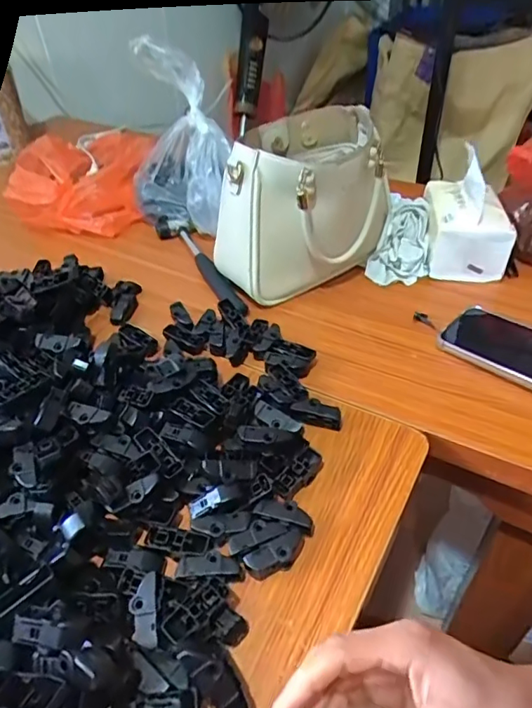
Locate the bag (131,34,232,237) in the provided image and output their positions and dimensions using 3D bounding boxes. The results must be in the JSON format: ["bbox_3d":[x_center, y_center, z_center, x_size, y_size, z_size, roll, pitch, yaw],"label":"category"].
[{"bbox_3d":[-0.124,-0.289,0.719,0.128,0.221,0.171,-9,43,-8],"label":"bag"}]

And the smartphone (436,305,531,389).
[{"bbox_3d":[0.270,-0.002,0.529,0.167,0.014,0.094,28,51,33],"label":"smartphone"}]

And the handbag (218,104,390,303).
[{"bbox_3d":[0.042,-0.178,0.628,0.201,0.175,0.135,-32,51,-29],"label":"handbag"}]

